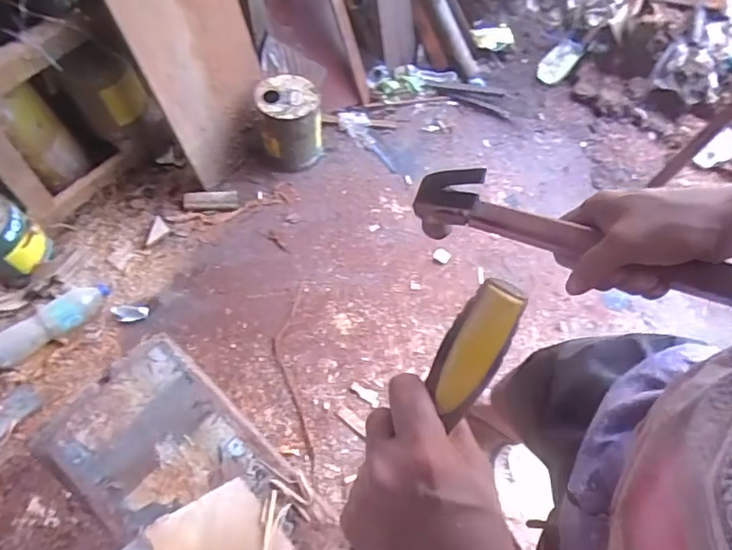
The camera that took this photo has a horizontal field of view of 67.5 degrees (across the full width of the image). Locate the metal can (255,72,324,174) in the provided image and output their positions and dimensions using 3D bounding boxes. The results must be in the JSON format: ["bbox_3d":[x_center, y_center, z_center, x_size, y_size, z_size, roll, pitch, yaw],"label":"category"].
[{"bbox_3d":[-0.205,-0.406,1.495,0.162,0.217,0.159,0,62,0],"label":"metal can"}]

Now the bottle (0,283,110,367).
[{"bbox_3d":[-0.765,0.108,1.320,0.289,0.065,0.090,-34,67,-16],"label":"bottle"}]

